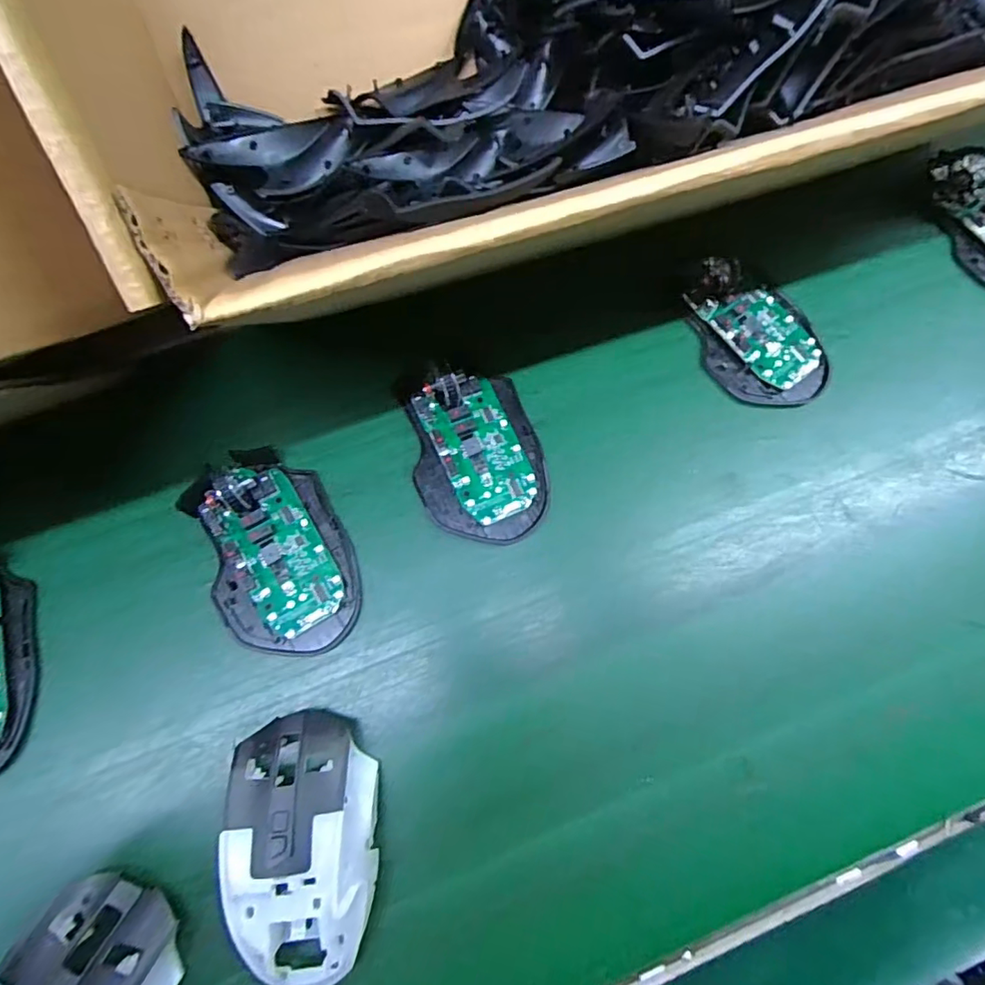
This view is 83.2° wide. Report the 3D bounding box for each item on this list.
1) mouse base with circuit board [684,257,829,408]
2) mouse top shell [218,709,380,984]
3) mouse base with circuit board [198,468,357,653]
[{"bbox_3d":[0.167,-0.100,0.342,0.069,0.027,0.093,-18,76,-5],"label":"mouse base with circuit board"},{"bbox_3d":[-0.086,0.165,0.258,0.060,0.043,0.114,-6,77,-6],"label":"mouse top shell"},{"bbox_3d":[-0.115,0.035,0.294,0.070,0.029,0.102,-22,79,-9],"label":"mouse base with circuit board"}]

